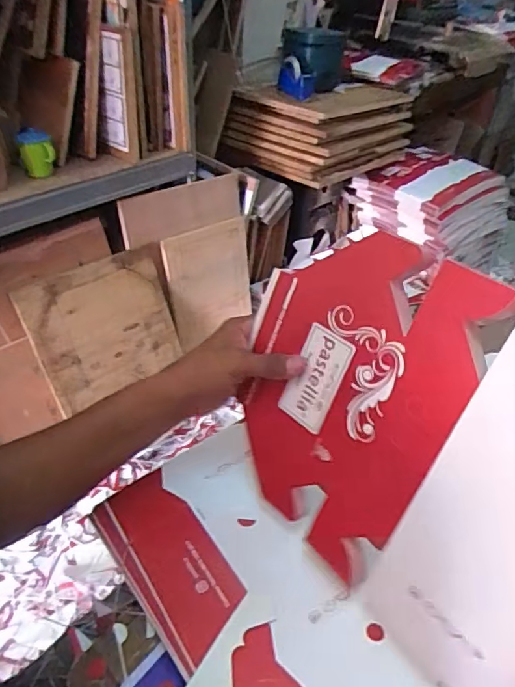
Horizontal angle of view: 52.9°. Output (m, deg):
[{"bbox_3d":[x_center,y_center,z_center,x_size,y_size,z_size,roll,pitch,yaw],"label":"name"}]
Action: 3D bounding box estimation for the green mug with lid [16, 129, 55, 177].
[{"bbox_3d":[-0.553,-0.473,1.298,0.082,0.104,0.100,-14,41,-20],"label":"green mug with lid"}]

